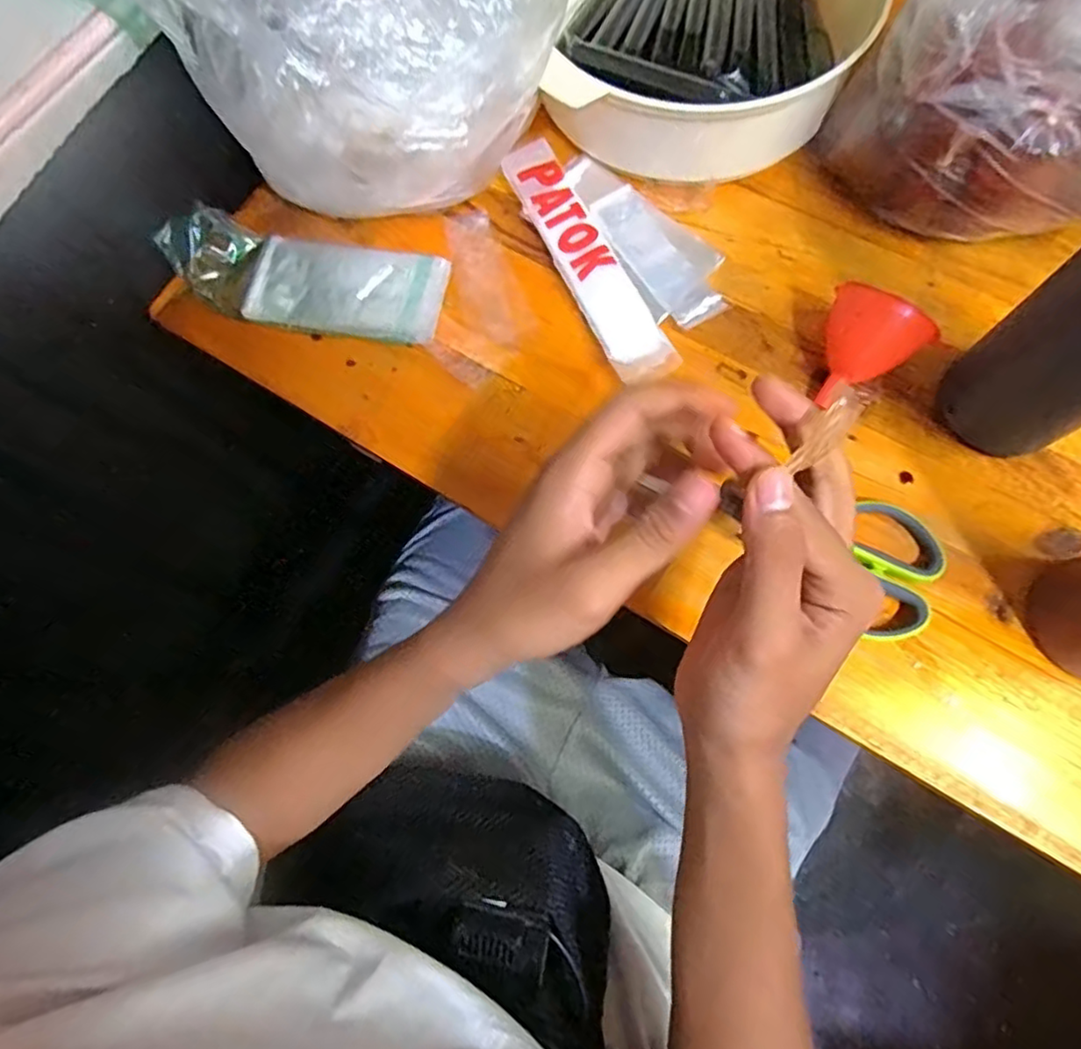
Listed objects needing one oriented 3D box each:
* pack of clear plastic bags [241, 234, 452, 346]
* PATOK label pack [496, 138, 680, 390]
[{"bbox_3d":[-0.132,-0.163,0.435,0.129,0.009,0.071,9,74,5],"label":"pack of clear plastic bags"},{"bbox_3d":[0.030,-0.177,0.426,0.041,0.015,0.195,-26,75,-5],"label":"PATOK label pack"}]

